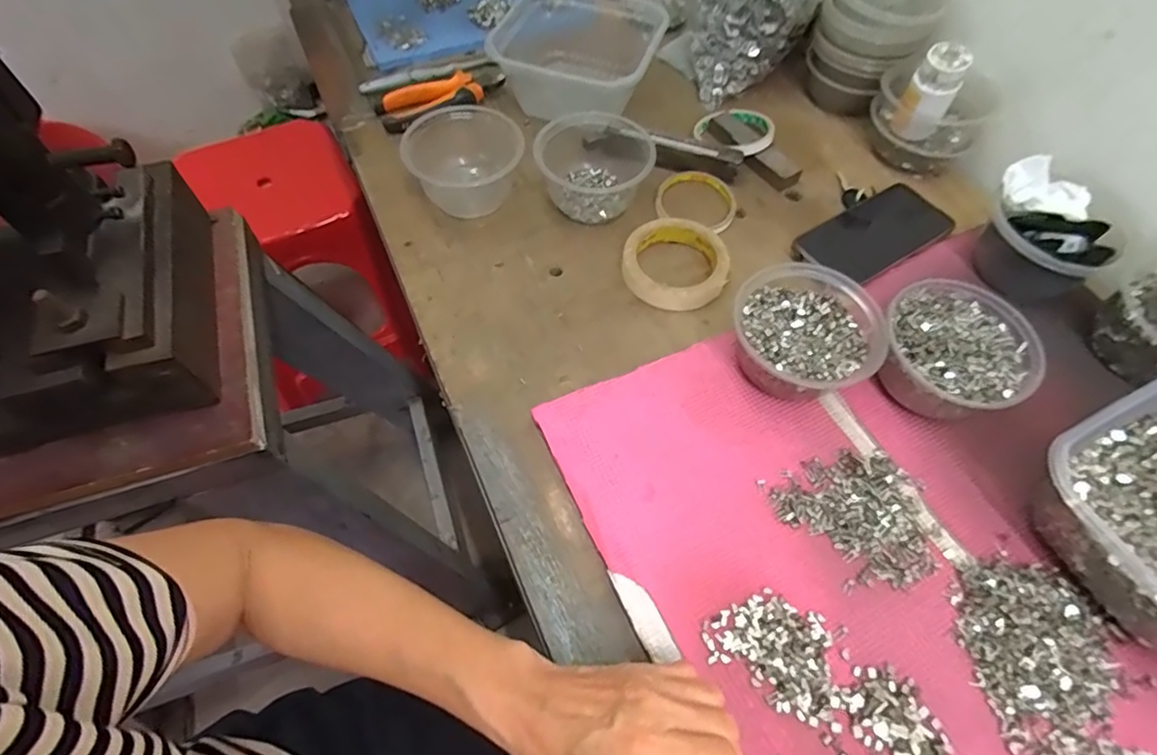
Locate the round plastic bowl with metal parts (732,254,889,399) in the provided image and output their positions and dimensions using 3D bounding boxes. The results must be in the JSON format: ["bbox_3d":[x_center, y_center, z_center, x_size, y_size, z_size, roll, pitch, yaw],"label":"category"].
[{"bbox_3d":[0.185,-0.034,0.475,0.111,0.057,0.113,1,59,-2],"label":"round plastic bowl with metal parts"}]

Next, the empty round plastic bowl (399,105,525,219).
[{"bbox_3d":[-0.114,-0.217,0.581,0.112,0.062,0.098,-2,60,-3],"label":"empty round plastic bowl"}]

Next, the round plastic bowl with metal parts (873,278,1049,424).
[{"bbox_3d":[0.301,-0.021,0.467,0.109,0.060,0.117,1,59,-2],"label":"round plastic bowl with metal parts"}]

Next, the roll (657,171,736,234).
[{"bbox_3d":[0.127,-0.187,0.607,0.082,0.015,0.072,24,63,13],"label":"roll"}]

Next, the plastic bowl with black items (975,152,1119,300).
[{"bbox_3d":[0.413,-0.126,0.518,0.107,0.078,0.087,38,65,19],"label":"plastic bowl with black items"}]

